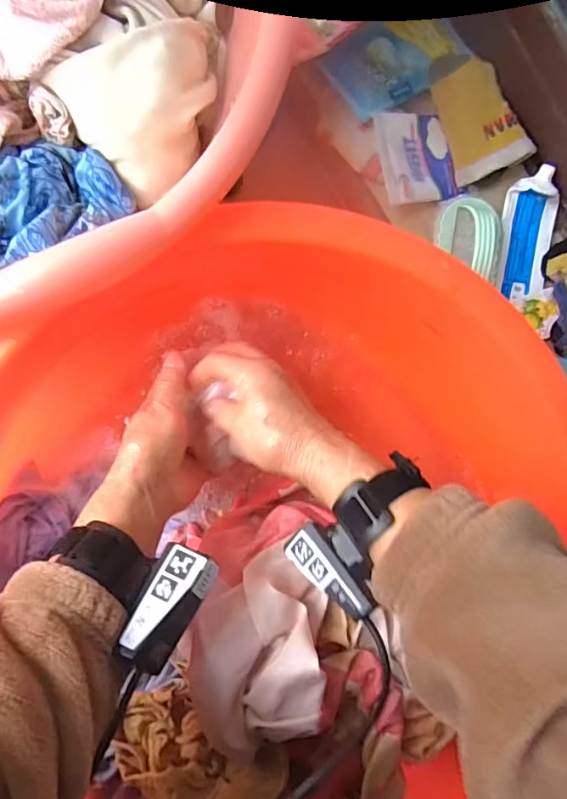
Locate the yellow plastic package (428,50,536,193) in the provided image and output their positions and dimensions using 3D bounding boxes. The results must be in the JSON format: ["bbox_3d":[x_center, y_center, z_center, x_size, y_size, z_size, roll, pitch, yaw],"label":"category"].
[{"bbox_3d":[0.173,-0.254,0.457,0.064,0.019,0.109,-19,94,-8],"label":"yellow plastic package"}]

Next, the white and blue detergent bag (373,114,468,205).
[{"bbox_3d":[0.120,-0.215,0.457,0.071,0.008,0.077,-12,92,-9],"label":"white and blue detergent bag"}]

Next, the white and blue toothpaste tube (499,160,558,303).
[{"bbox_3d":[0.226,-0.151,0.474,0.050,0.025,0.114,9,89,-9],"label":"white and blue toothpaste tube"}]

